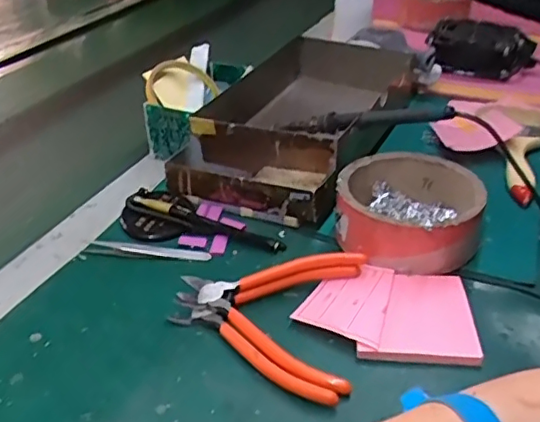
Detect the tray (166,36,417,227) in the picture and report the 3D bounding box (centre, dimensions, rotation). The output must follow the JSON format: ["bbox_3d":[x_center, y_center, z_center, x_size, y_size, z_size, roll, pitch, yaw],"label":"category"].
[{"bbox_3d":[0.036,-0.104,0.659,0.184,0.071,0.318,12,37,20],"label":"tray"}]

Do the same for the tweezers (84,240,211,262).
[{"bbox_3d":[-0.107,0.035,0.517,0.109,0.005,0.018,3,34,6],"label":"tweezers"}]

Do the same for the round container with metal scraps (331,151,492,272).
[{"bbox_3d":[0.120,0.000,0.513,0.118,0.052,0.113,-1,34,1],"label":"round container with metal scraps"}]

